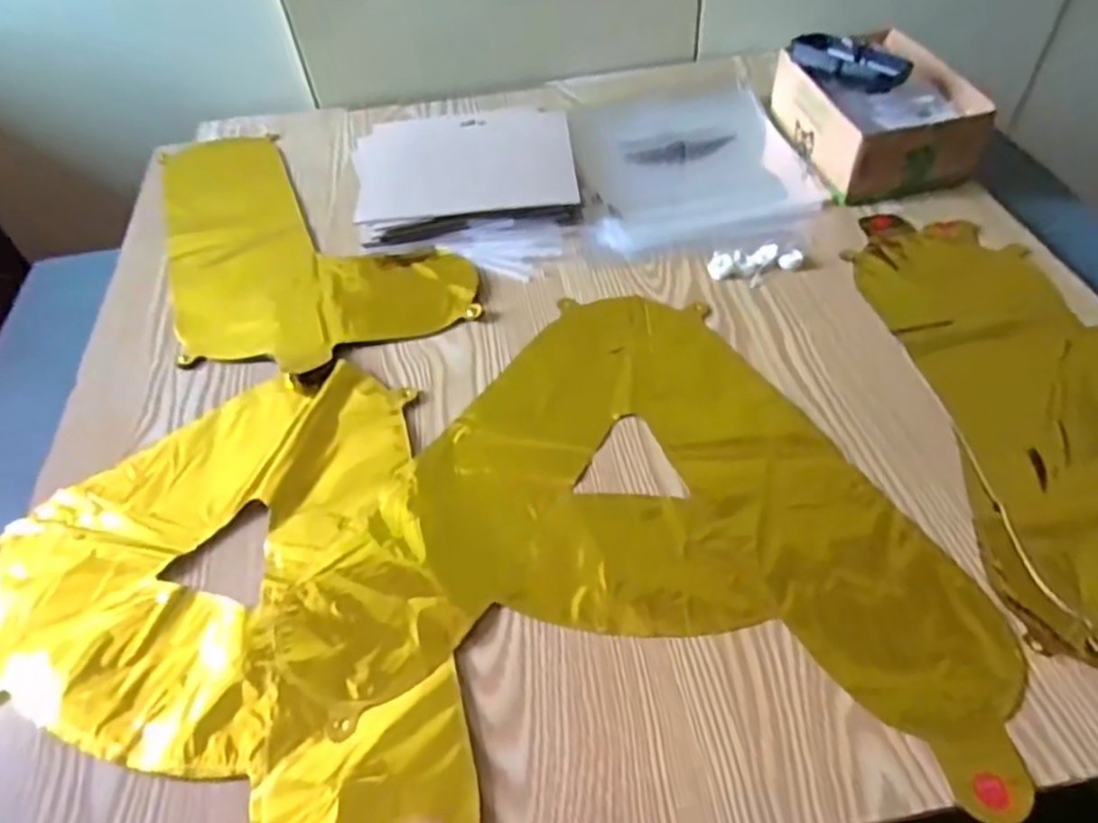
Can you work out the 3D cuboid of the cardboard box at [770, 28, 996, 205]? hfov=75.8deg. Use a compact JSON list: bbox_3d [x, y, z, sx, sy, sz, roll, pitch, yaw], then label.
[{"bbox_3d":[0.312,-0.289,0.688,0.131,0.071,0.191,-10,49,-3],"label":"cardboard box"}]

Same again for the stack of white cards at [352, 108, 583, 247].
[{"bbox_3d":[-0.080,-0.230,0.673,0.204,0.021,0.168,-7,49,-1],"label":"stack of white cards"}]

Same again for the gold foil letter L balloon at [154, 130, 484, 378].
[{"bbox_3d":[-0.240,-0.179,0.675,0.241,0.005,0.394,-20,51,-12],"label":"gold foil letter L balloon"}]

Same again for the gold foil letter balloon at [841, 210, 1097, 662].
[{"bbox_3d":[0.358,-0.001,0.465,0.207,0.014,0.422,-3,49,3],"label":"gold foil letter balloon"}]

